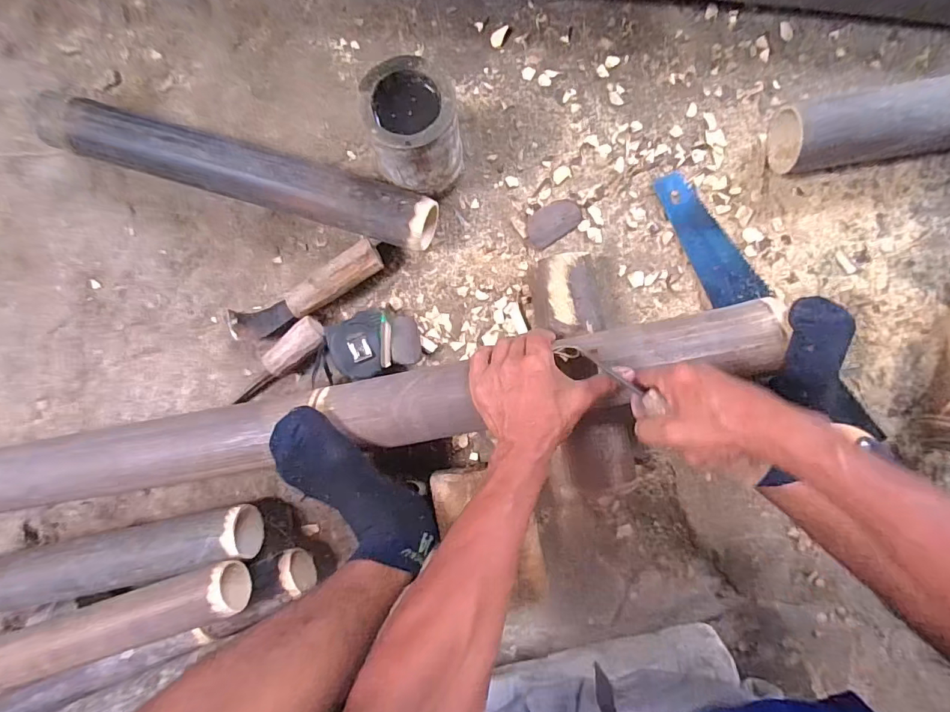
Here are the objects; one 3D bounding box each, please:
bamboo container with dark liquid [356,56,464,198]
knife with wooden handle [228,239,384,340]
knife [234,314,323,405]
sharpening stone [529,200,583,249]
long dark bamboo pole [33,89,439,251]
[{"bbox_3d":[-0.062,-0.247,0.529,0.091,0.148,0.094,-6,91,4],"label":"bamboo container with dark liquid"},{"bbox_3d":[-0.215,-0.076,0.588,0.217,0.043,0.049,-24,89,5],"label":"knife with wooden handle"},{"bbox_3d":[-0.249,0.012,0.592,0.152,0.039,0.034,-42,88,4],"label":"knife"},{"bbox_3d":[0.098,-0.169,0.585,0.071,0.016,0.043,-35,88,5],"label":"sharpening stone"},{"bbox_3d":[-0.289,-0.223,0.578,0.487,0.082,0.063,17,92,5],"label":"long dark bamboo pole"}]

